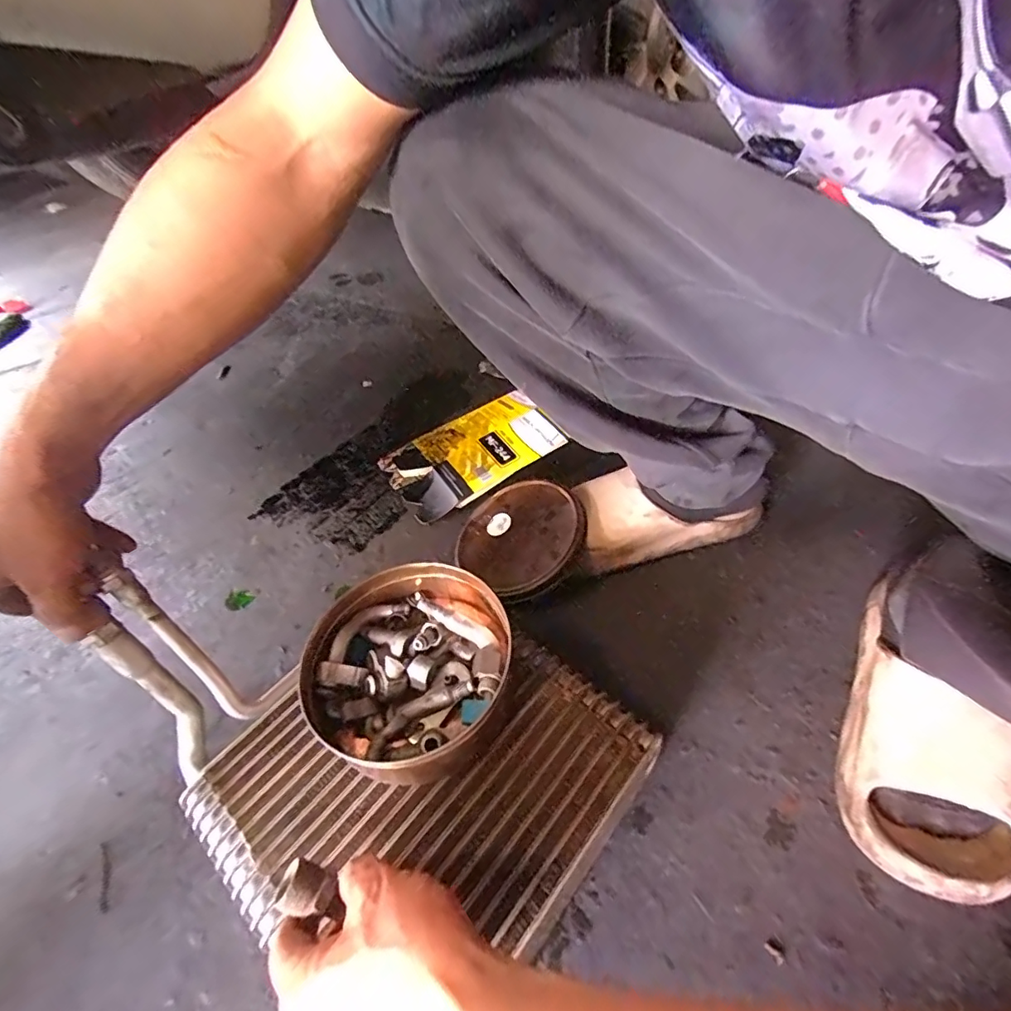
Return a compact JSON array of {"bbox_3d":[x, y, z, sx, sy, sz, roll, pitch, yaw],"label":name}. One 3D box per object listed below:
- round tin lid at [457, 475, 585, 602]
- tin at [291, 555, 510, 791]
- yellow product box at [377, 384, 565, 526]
[{"bbox_3d":[0.017,0.031,0.563,0.135,0.015,0.151,-47,42,-11],"label":"round tin lid"},{"bbox_3d":[-0.072,0.120,0.390,0.151,0.046,0.158,19,52,25],"label":"tin"},{"bbox_3d":[-0.046,-0.078,0.703,0.226,0.031,0.157,-26,50,-17],"label":"yellow product box"}]

